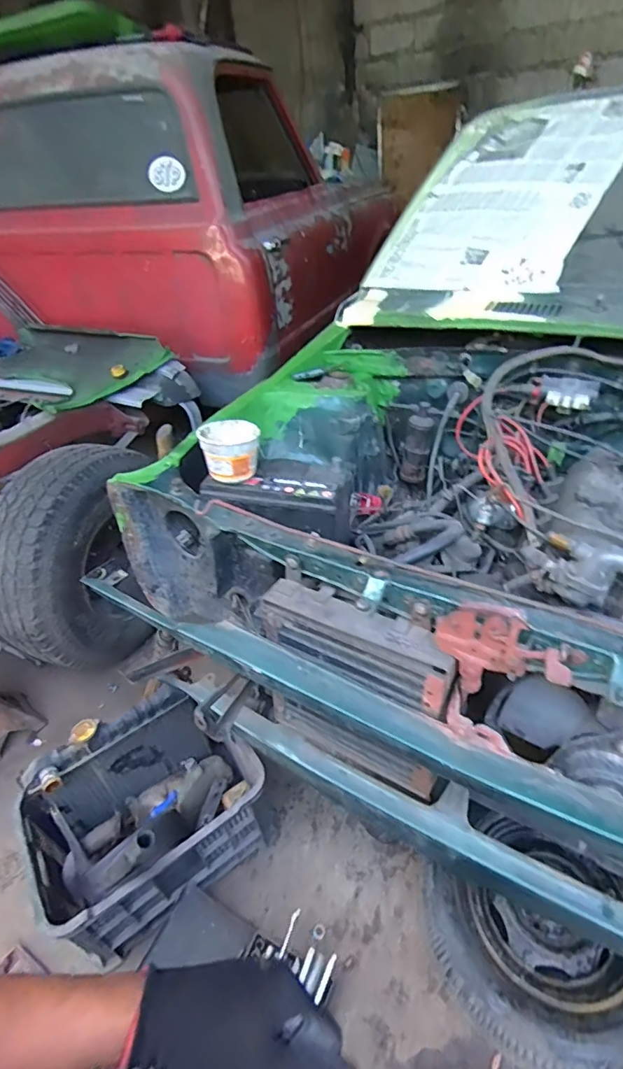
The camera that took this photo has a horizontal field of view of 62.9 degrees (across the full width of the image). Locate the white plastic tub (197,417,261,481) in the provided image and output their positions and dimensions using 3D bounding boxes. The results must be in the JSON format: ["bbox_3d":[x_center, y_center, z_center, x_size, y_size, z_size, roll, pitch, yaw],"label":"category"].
[{"bbox_3d":[-0.131,-0.139,0.841,0.096,0.068,0.092,-8,39,-1],"label":"white plastic tub"}]

